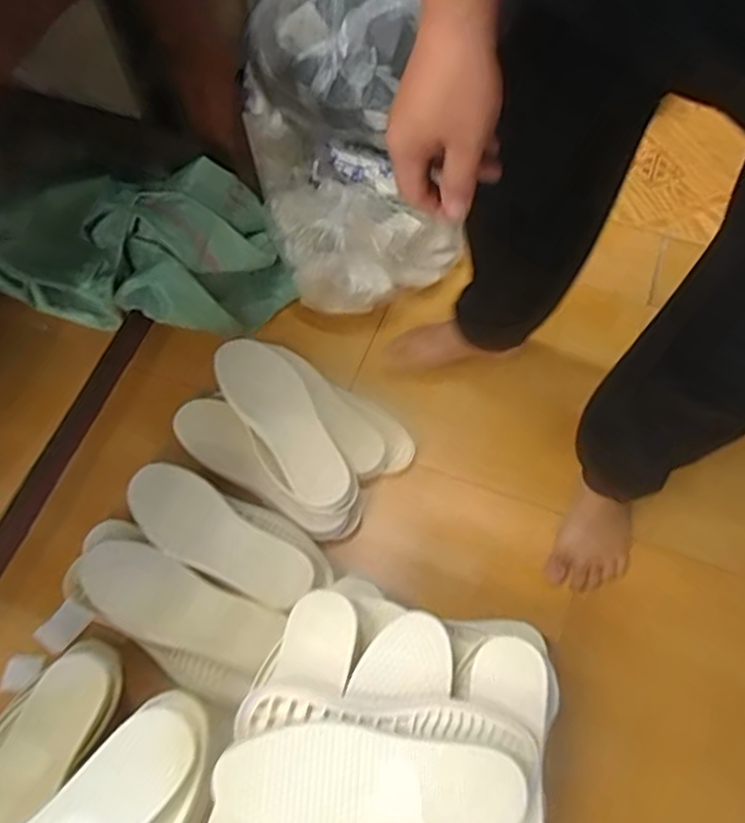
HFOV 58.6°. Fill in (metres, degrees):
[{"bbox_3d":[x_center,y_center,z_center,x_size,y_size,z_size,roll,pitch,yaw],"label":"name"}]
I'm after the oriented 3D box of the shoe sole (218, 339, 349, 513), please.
[{"bbox_3d":[-0.130,0.004,0.917,0.099,0.030,0.280,-27,66,-11],"label":"shoe sole"}]

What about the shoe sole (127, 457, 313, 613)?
[{"bbox_3d":[-0.203,0.161,0.853,0.269,0.019,0.098,32,69,16],"label":"shoe sole"}]

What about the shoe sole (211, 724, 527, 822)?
[{"bbox_3d":[-0.006,0.340,0.605,0.270,0.041,0.086,1,64,2],"label":"shoe sole"}]

